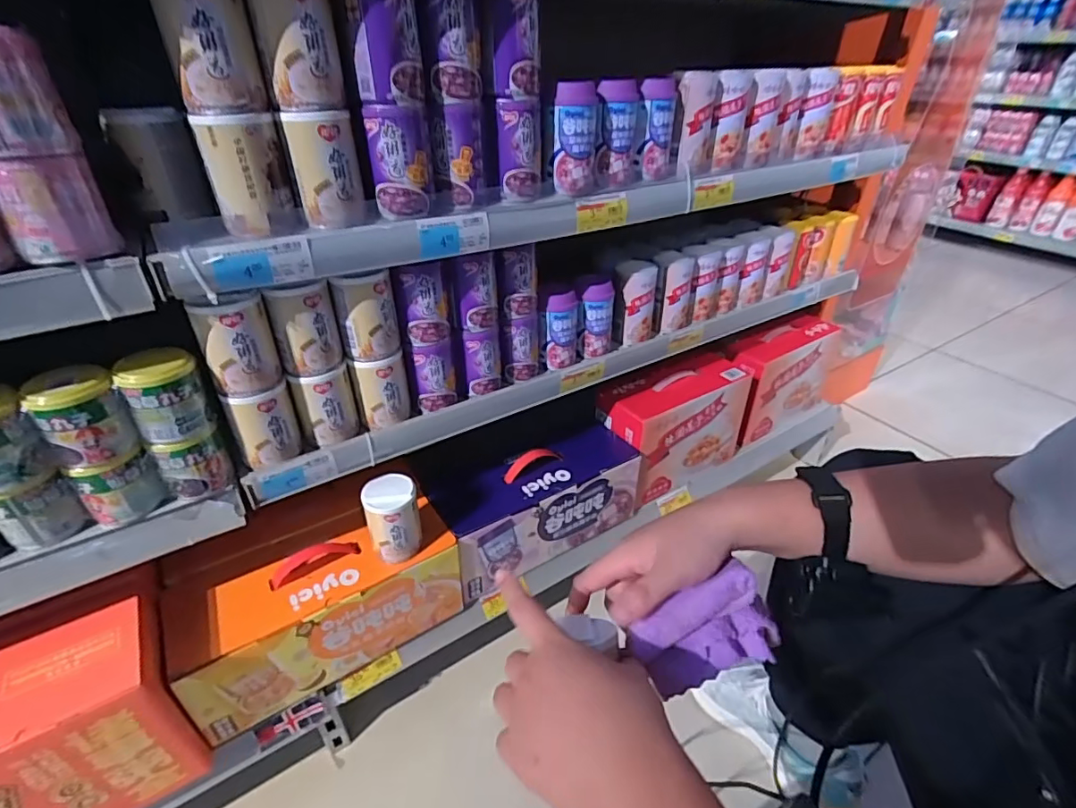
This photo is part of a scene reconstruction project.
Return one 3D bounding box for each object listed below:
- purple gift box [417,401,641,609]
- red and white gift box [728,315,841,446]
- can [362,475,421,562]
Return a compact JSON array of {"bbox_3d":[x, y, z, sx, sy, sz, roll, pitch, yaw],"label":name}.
[{"bbox_3d":[-0.002,0.149,0.843,0.321,0.153,0.130,-19,39,-26],"label":"purple gift box"},{"bbox_3d":[0.499,-0.053,1.080,0.263,0.197,0.084,-19,39,-26],"label":"red and white gift box"},{"bbox_3d":[-0.182,0.143,0.656,0.062,0.092,0.055,-18,39,-25],"label":"can"}]

